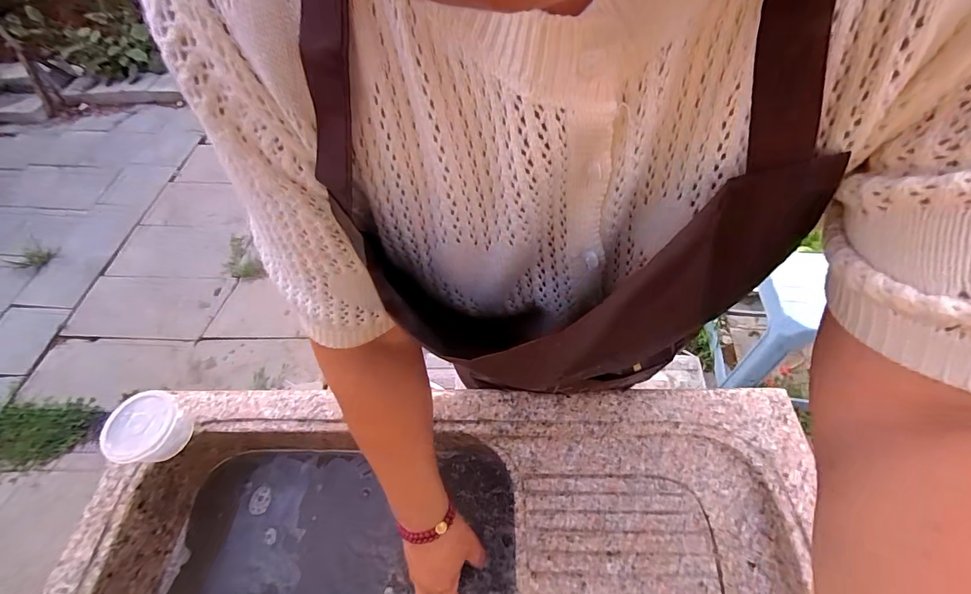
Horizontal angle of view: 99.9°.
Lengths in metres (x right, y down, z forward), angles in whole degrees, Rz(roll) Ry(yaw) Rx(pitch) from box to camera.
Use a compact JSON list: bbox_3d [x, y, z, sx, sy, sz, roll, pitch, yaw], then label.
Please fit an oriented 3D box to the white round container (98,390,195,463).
[{"bbox_3d":[-0.386,0.150,0.469,0.068,0.056,0.073,-2,59,3],"label":"white round container"}]

